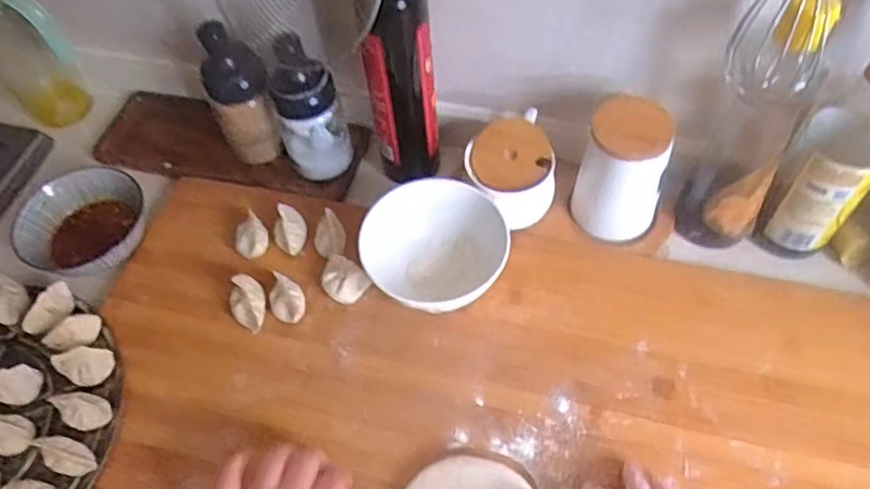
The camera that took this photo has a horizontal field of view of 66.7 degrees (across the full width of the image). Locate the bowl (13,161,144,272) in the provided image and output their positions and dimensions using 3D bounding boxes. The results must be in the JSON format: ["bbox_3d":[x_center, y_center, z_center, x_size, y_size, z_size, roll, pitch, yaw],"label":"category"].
[{"bbox_3d":[-0.327,-0.020,0.629,0.107,0.046,0.119,21,60,18],"label":"bowl"}]

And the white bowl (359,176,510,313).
[{"bbox_3d":[0.004,0.005,0.566,0.117,0.062,0.112,-2,56,3],"label":"white bowl"}]

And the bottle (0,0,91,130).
[{"bbox_3d":[-0.427,-0.200,0.692,0.076,0.206,0.085,-40,62,-21],"label":"bottle"}]

